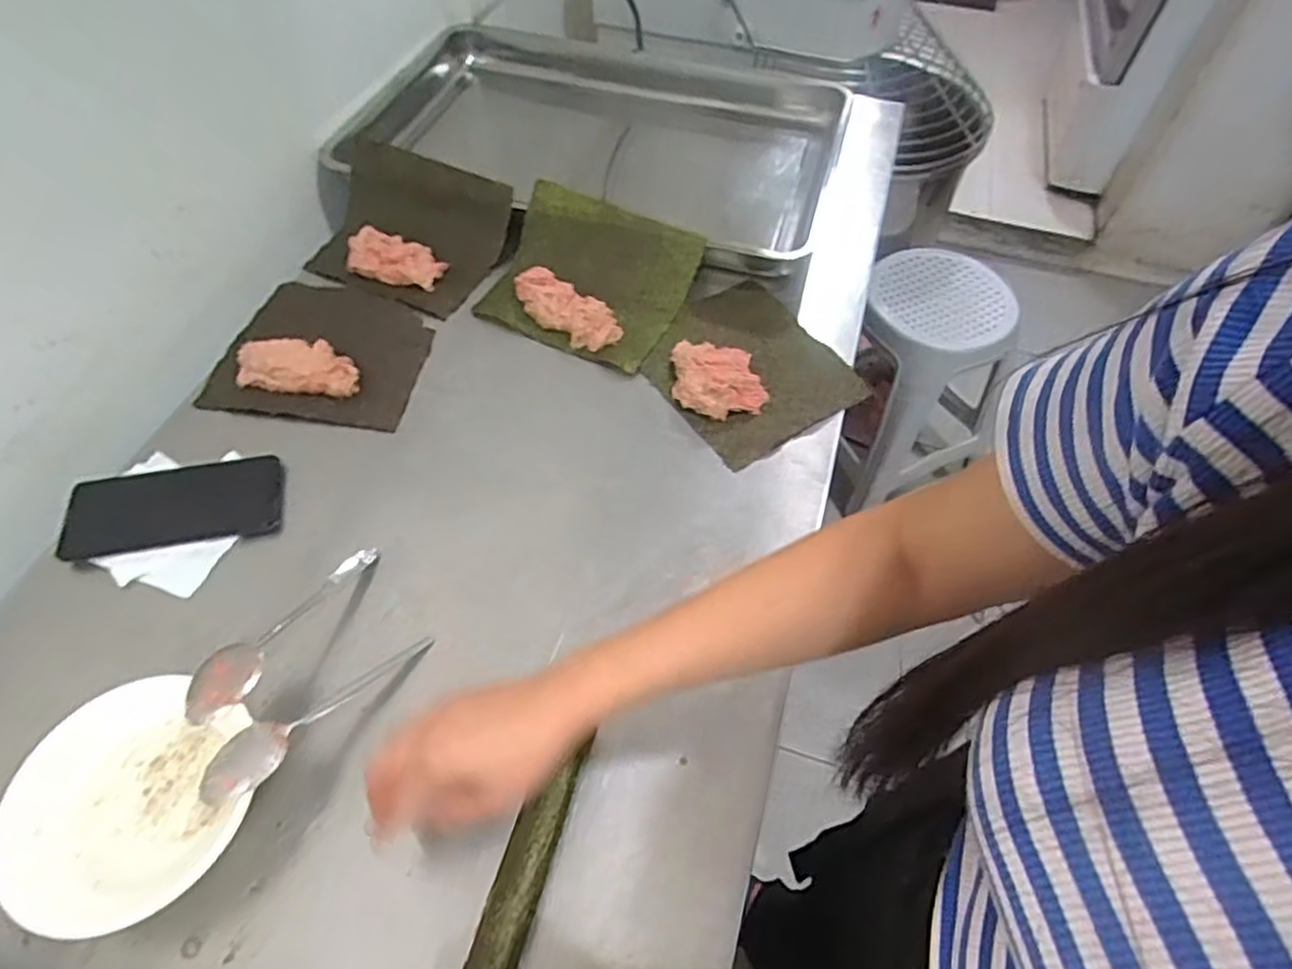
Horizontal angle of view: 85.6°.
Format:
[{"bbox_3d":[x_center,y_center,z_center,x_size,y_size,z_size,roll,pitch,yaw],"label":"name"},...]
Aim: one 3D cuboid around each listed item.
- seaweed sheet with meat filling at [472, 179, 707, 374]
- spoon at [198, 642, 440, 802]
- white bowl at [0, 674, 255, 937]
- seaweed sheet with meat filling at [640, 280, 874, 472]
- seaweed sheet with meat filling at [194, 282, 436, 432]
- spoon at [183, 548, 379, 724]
[{"bbox_3d":[-0.063,-0.222,0.738,0.199,0.061,0.166,23,59,14],"label":"seaweed sheet with meat filling"},{"bbox_3d":[-0.222,0.155,0.484,0.034,0.022,0.165,35,41,20],"label":"spoon"},{"bbox_3d":[-0.331,0.204,0.454,0.138,0.042,0.144,0,56,0],"label":"white bowl"},{"bbox_3d":[0.099,-0.125,0.696,0.177,0.031,0.193,-29,61,-18],"label":"seaweed sheet with meat filling"},{"bbox_3d":[-0.322,-0.142,0.698,0.194,0.034,0.175,9,57,5],"label":"seaweed sheet with meat filling"},{"bbox_3d":[-0.271,0.105,0.526,0.039,0.025,0.169,19,38,12],"label":"spoon"}]

